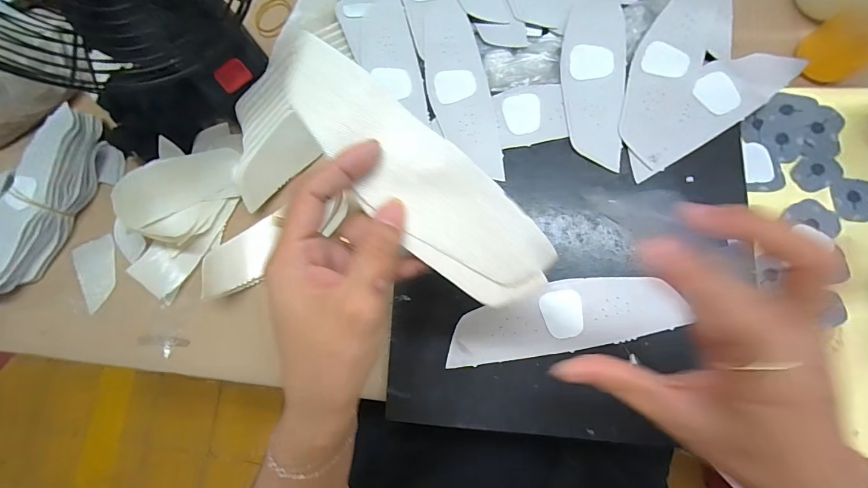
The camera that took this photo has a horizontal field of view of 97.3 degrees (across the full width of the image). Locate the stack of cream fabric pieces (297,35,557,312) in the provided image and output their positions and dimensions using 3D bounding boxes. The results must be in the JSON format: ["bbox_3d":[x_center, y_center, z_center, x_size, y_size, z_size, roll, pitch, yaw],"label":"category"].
[{"bbox_3d":[-0.010,-0.035,0.206,0.178,0.015,0.055,44,87,-4],"label":"stack of cream fabric pieces"}]

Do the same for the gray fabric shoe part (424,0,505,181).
[{"bbox_3d":[0.023,-0.152,0.367,0.054,0.004,0.191,-11,79,1],"label":"gray fabric shoe part"}]

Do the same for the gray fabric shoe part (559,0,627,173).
[{"bbox_3d":[0.147,-0.160,0.352,0.057,0.004,0.183,2,79,7],"label":"gray fabric shoe part"}]

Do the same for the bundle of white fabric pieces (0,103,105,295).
[{"bbox_3d":[-0.419,-0.042,0.400,0.070,0.040,0.210,29,84,11],"label":"bundle of white fabric pieces"}]

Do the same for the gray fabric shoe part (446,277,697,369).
[{"bbox_3d":[0.105,0.062,0.320,0.186,0.004,0.055,-10,77,5],"label":"gray fabric shoe part"}]

